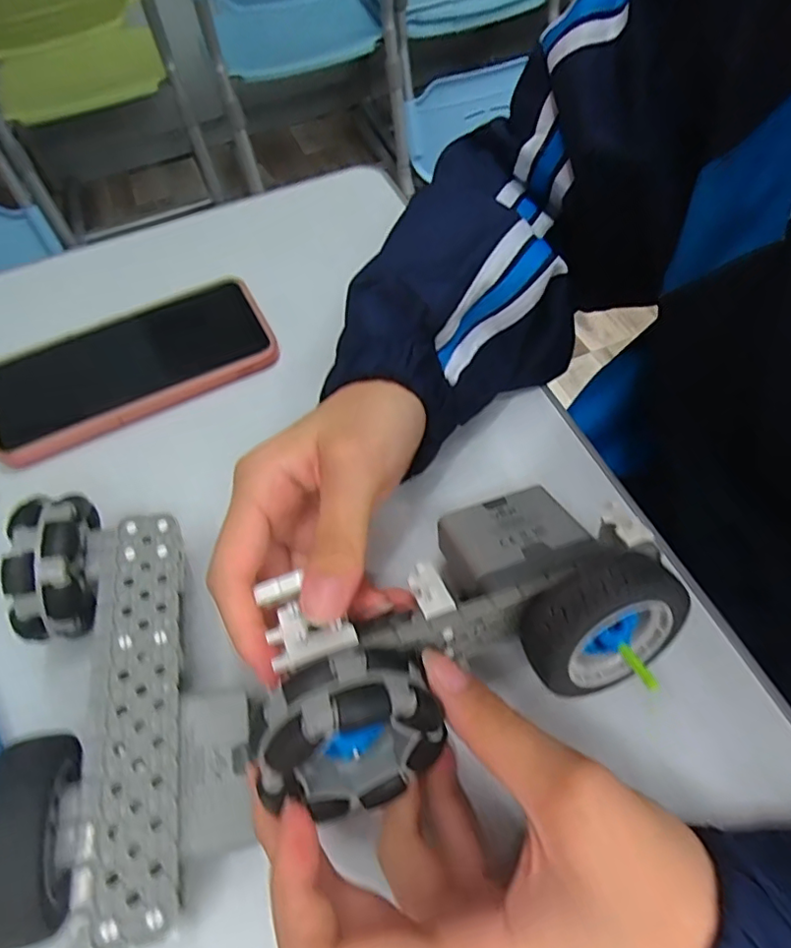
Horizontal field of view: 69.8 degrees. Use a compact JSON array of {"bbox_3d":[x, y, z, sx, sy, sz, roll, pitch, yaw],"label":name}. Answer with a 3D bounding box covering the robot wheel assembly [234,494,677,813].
[{"bbox_3d":[0.025,0.048,0.208,0.157,0.056,0.092,-17,58,-8],"label":"robot wheel assembly"}]

